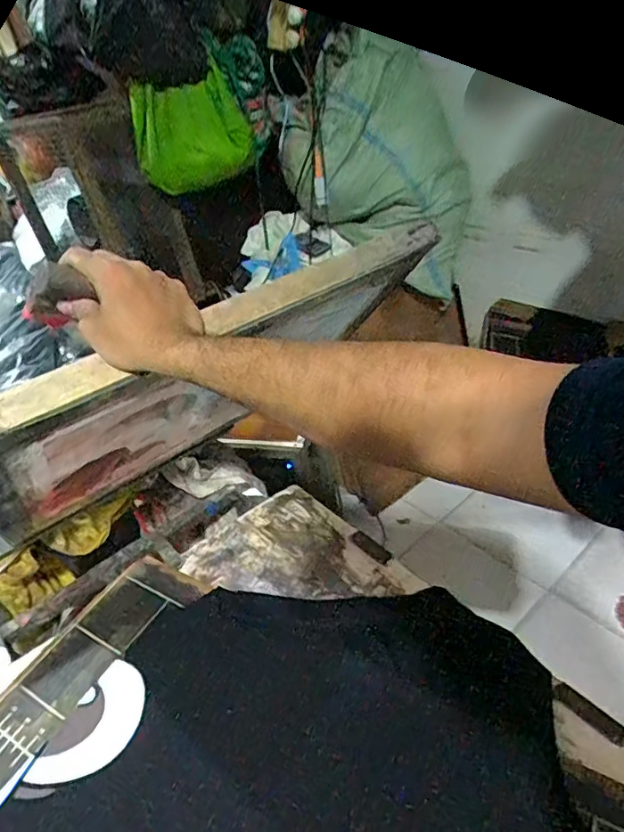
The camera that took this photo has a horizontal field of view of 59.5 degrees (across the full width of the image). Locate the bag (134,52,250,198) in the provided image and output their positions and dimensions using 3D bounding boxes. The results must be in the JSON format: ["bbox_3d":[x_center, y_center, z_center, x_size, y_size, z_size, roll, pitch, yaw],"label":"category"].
[{"bbox_3d":[-0.294,-0.660,1.276,0.285,0.229,0.075,-8,28,17],"label":"bag"}]

